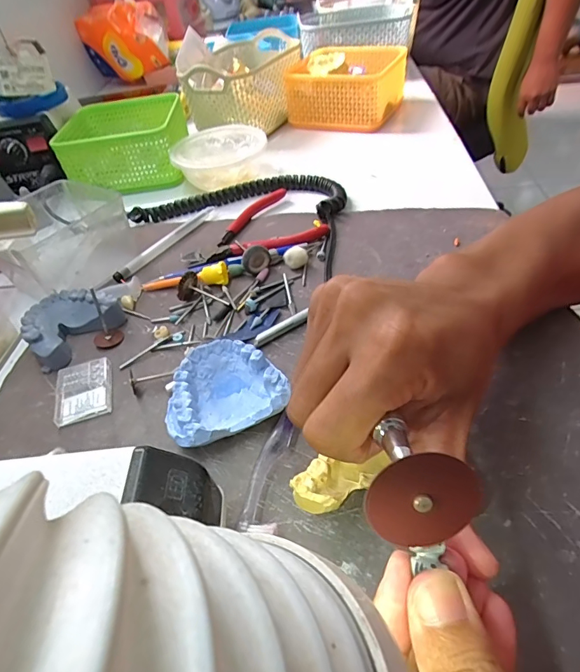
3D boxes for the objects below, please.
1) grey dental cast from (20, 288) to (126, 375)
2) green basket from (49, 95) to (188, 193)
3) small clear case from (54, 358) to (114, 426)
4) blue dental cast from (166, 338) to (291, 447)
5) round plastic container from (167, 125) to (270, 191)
[{"bbox_3d":[-0.162,-0.012,0.323,0.066,0.022,0.054,-33,50,-23],"label":"grey dental cast"},{"bbox_3d":[-0.196,-0.234,0.526,0.131,0.062,0.136,-7,45,0],"label":"green basket"},{"bbox_3d":[-0.136,0.036,0.286,0.034,0.006,0.046,-16,46,-8],"label":"small clear case"},{"bbox_3d":[-0.038,0.033,0.257,0.066,0.029,0.057,-19,46,-11],"label":"blue dental cast"},{"bbox_3d":[-0.078,-0.199,0.492,0.101,0.043,0.101,-4,45,4],"label":"round plastic container"}]

